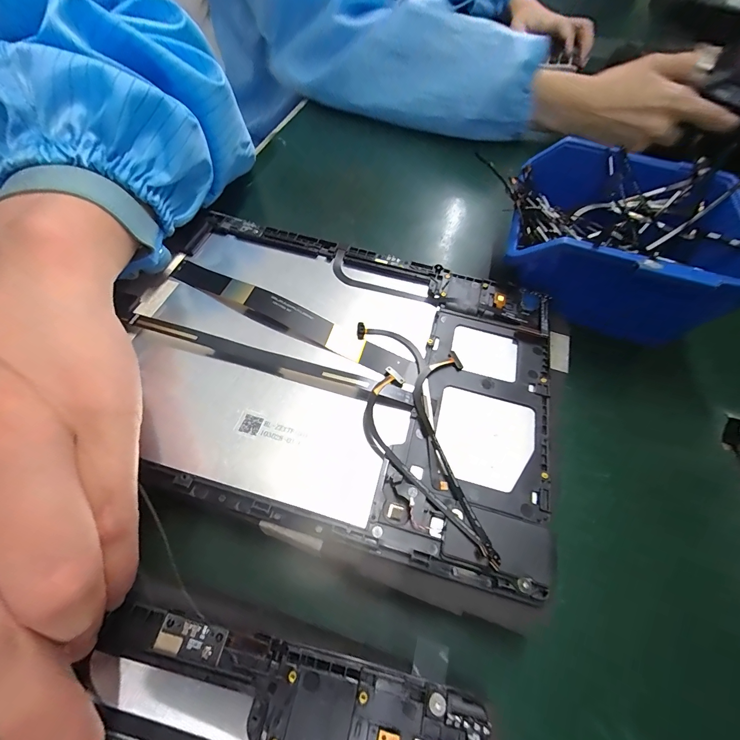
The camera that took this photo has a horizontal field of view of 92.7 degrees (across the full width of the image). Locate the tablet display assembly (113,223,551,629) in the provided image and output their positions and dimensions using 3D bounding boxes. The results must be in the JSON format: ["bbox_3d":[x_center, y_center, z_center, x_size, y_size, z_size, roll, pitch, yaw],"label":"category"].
[{"bbox_3d":[-0.015,-0.003,0.165,0.192,0.016,0.152,16,62,5],"label":"tablet display assembly"}]

